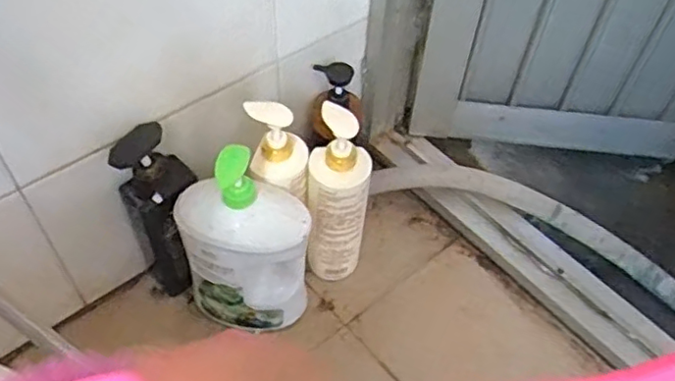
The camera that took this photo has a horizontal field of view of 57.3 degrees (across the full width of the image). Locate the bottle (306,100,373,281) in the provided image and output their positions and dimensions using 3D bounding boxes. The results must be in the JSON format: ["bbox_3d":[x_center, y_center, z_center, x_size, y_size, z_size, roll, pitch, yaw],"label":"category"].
[{"bbox_3d":[0.000,0.020,0.778,0.077,0.286,0.065,3,52,-1],"label":"bottle"}]

